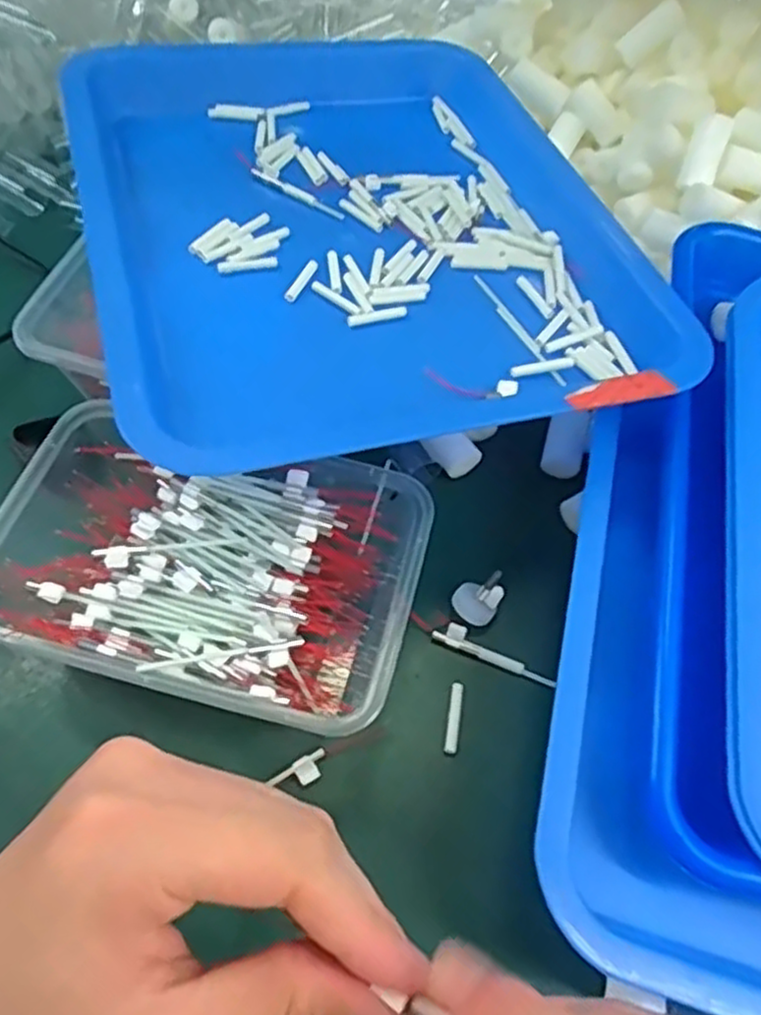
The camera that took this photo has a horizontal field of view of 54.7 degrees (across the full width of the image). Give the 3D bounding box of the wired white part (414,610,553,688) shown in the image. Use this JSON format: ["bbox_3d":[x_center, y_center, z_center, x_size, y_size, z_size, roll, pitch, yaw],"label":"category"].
[{"bbox_3d":[0.048,0.065,0.343,0.070,0.004,0.010,23,59,10],"label":"wired white part"}]

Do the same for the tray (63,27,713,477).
[{"bbox_3d":[-0.012,-0.183,0.402,0.280,0.031,0.371,-11,60,-11],"label":"tray"}]

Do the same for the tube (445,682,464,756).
[{"bbox_3d":[0.033,0.093,0.326,0.005,0.004,0.032,11,58,2],"label":"tube"}]

